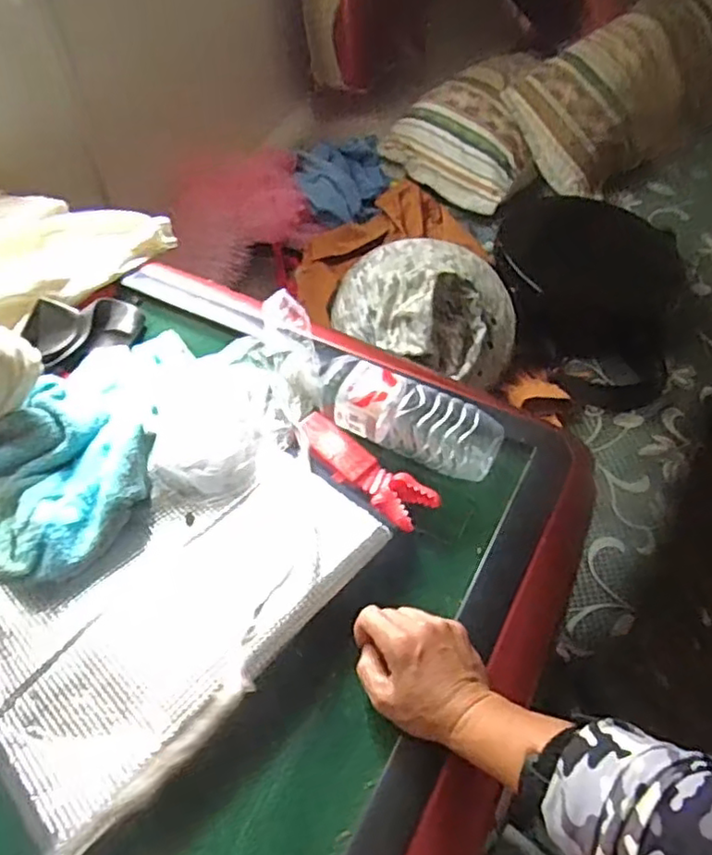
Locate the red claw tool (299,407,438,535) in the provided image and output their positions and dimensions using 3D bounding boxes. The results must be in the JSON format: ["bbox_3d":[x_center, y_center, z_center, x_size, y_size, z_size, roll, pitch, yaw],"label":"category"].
[{"bbox_3d":[0.003,0.036,0.612,0.159,0.023,0.046,38,63,25],"label":"red claw tool"}]

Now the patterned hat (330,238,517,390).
[{"bbox_3d":[0.117,-0.206,1.079,0.231,0.152,0.298,-36,61,-22],"label":"patterned hat"}]

